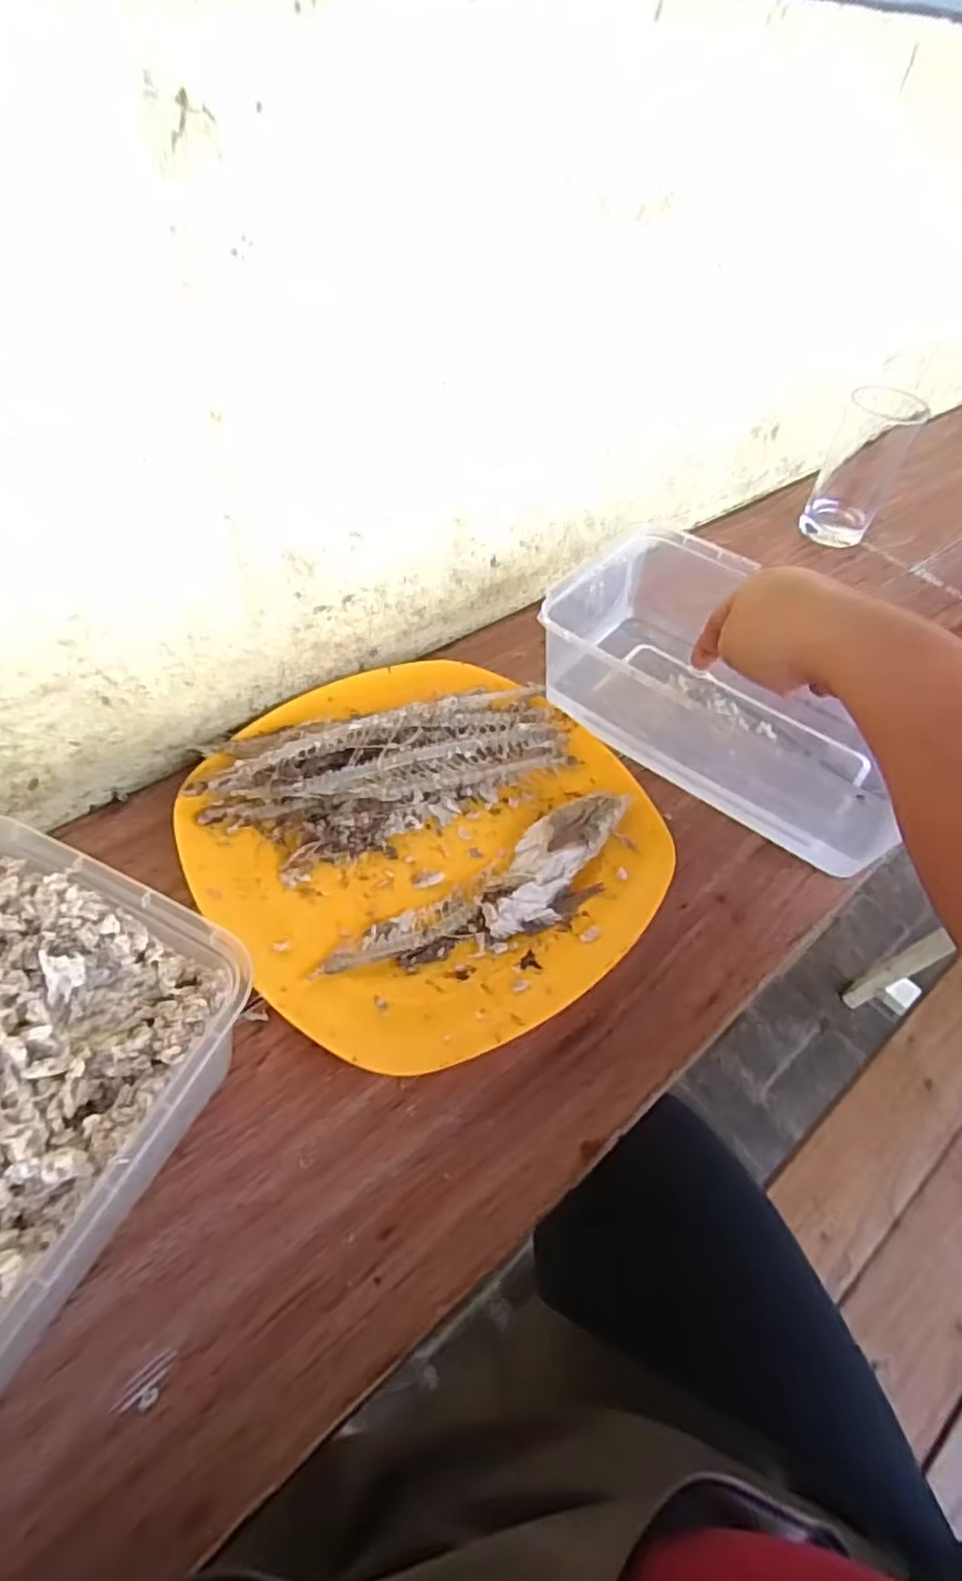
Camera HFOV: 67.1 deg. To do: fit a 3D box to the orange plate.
[{"bbox_3d":[-0.029,0.022,0.410,0.235,0.039,0.240,3,48,-4],"label":"orange plate"}]

